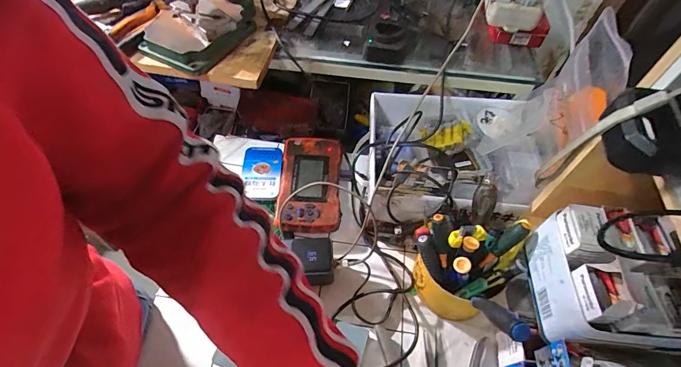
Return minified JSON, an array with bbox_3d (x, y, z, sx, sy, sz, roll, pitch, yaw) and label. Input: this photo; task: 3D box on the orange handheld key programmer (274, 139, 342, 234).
[{"bbox_3d":[-0.049,-0.001,0.585,0.096,0.029,0.174,2,54,-1],"label":"orange handheld key programmer"}]

